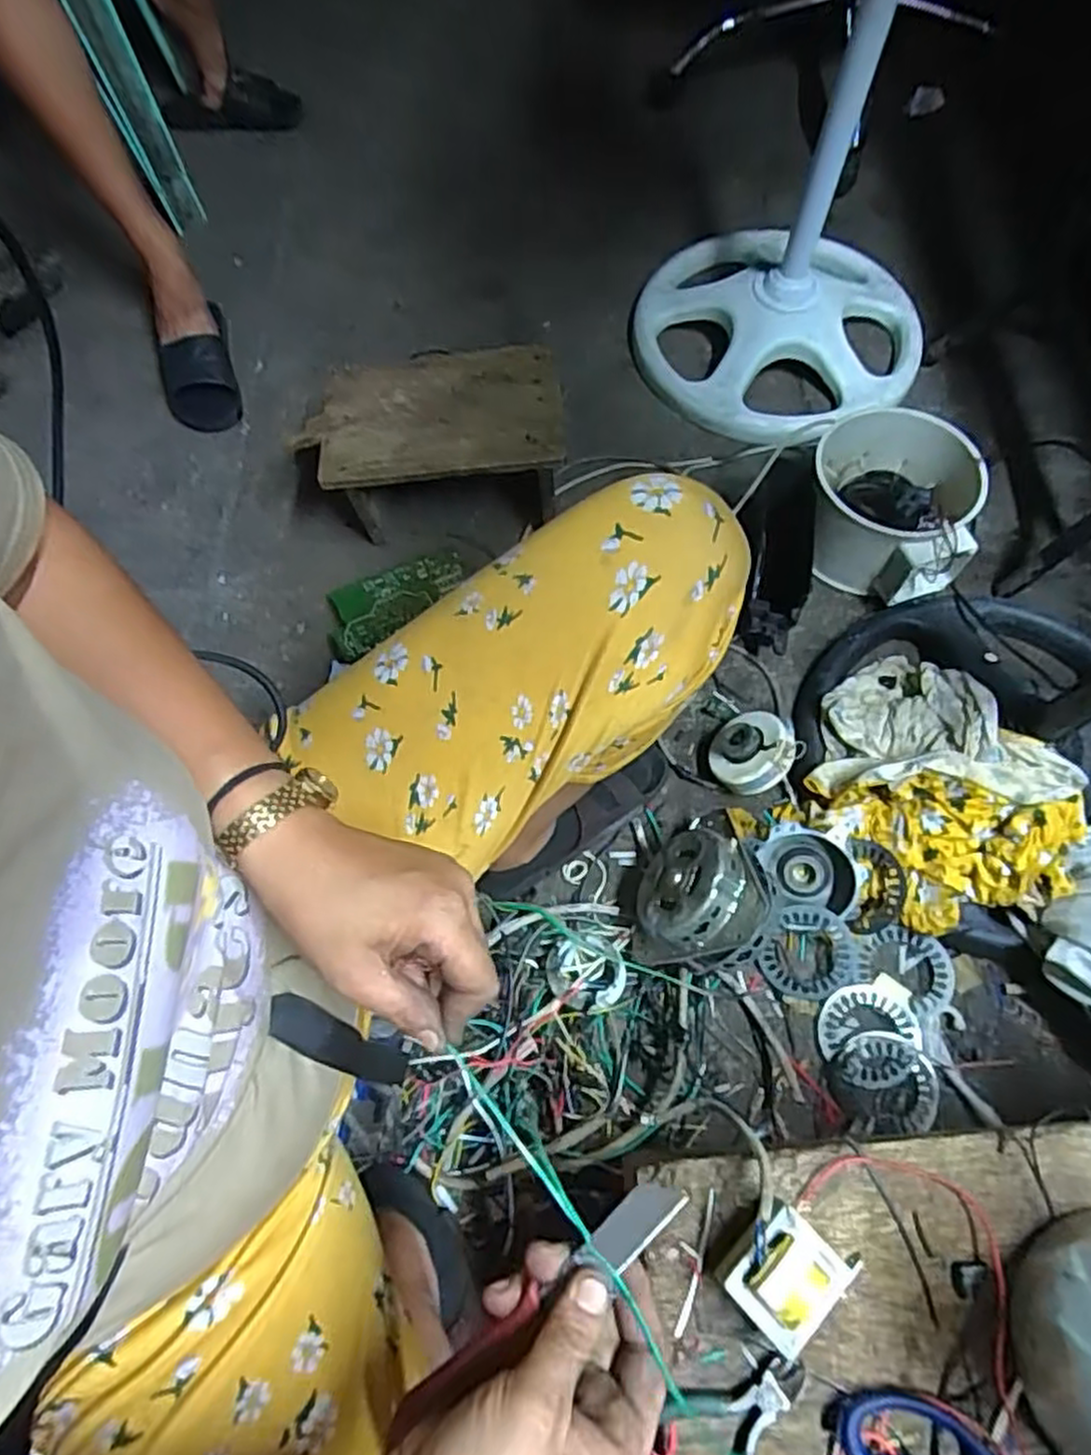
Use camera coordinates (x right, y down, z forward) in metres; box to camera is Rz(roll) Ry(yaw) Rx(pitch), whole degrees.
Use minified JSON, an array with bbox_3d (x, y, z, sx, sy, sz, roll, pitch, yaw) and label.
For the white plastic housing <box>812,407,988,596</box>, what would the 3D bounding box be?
[{"bbox_3d":[0.430,-0.284,0.904,0.191,0.124,0.191,-1,67,2],"label":"white plastic housing"}]

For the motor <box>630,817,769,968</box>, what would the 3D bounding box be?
[{"bbox_3d":[0.145,0.170,0.708,0.071,0.145,0.156,36,86,-23],"label":"motor"}]

